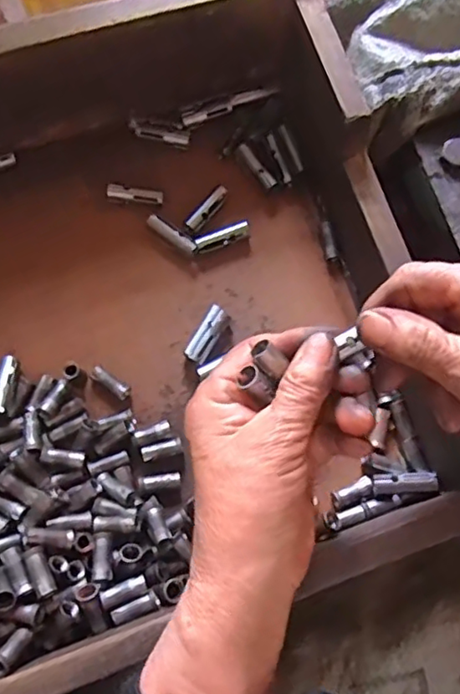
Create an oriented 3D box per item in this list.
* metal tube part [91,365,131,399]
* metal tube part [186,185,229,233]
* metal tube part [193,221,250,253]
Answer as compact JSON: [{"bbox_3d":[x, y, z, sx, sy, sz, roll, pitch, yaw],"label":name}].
[{"bbox_3d":[-0.074,0.022,0.369,0.027,0.010,0.009,35,79,8],"label":"metal tube part"},{"bbox_3d":[-0.015,-0.092,0.393,0.009,0.005,0.038,37,79,9],"label":"metal tube part"},{"bbox_3d":[-0.005,-0.073,0.392,0.037,0.008,0.011,-21,77,-5],"label":"metal tube part"}]

